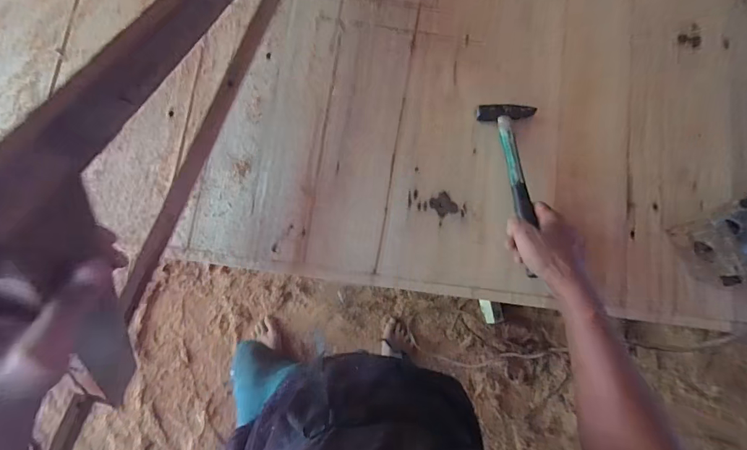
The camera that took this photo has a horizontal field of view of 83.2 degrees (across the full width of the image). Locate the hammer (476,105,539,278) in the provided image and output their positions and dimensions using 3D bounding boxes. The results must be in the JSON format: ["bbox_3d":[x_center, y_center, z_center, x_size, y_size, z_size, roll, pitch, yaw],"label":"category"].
[{"bbox_3d":[0.207,-0.056,0.591,0.084,0.019,0.255,-3,70,-3],"label":"hammer"}]

